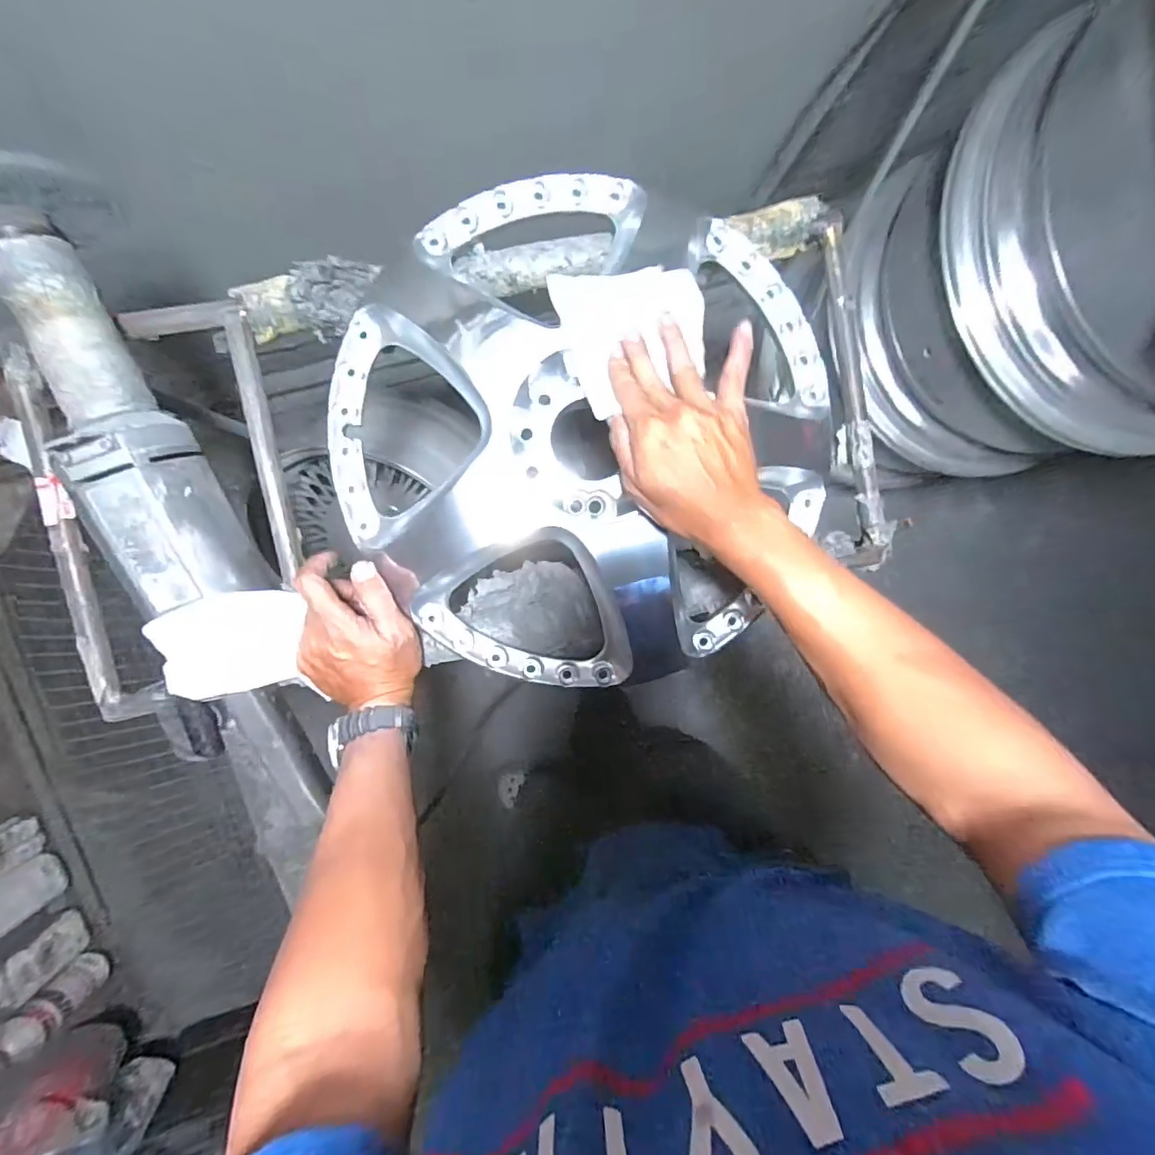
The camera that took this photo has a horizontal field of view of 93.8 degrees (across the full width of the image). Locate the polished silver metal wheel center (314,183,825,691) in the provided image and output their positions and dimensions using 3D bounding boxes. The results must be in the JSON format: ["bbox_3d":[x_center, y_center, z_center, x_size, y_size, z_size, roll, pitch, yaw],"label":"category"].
[{"bbox_3d":[0.011,-0.115,0.451,0.398,0.057,0.407,0,94,-6],"label":"polished silver metal wheel center"}]

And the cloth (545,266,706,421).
[{"bbox_3d":[0.046,-0.188,0.409,0.109,0.020,0.099,-22,96,-4],"label":"cloth"}]

